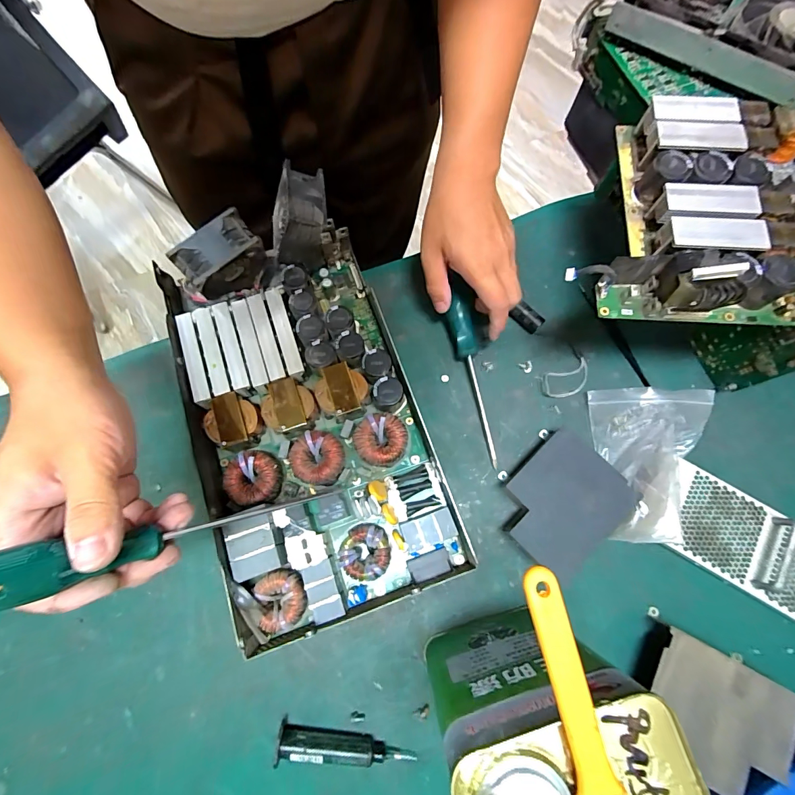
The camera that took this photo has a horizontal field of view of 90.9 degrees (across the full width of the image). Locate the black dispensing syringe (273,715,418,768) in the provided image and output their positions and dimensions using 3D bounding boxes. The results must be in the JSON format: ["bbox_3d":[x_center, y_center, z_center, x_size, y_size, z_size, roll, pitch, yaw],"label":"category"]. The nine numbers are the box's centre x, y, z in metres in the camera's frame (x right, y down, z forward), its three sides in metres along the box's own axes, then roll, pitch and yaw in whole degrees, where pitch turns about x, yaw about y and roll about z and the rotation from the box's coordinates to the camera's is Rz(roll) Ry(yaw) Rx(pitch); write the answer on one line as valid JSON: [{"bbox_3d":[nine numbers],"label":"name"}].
[{"bbox_3d":[-0.045,0.293,0.323,0.111,0.020,0.026,8,74,2],"label":"black dispensing syringe"}]

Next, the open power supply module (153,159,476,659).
[{"bbox_3d":[-0.096,-0.007,0.378,0.211,0.084,0.419,-18,75,-5],"label":"open power supply module"}]

